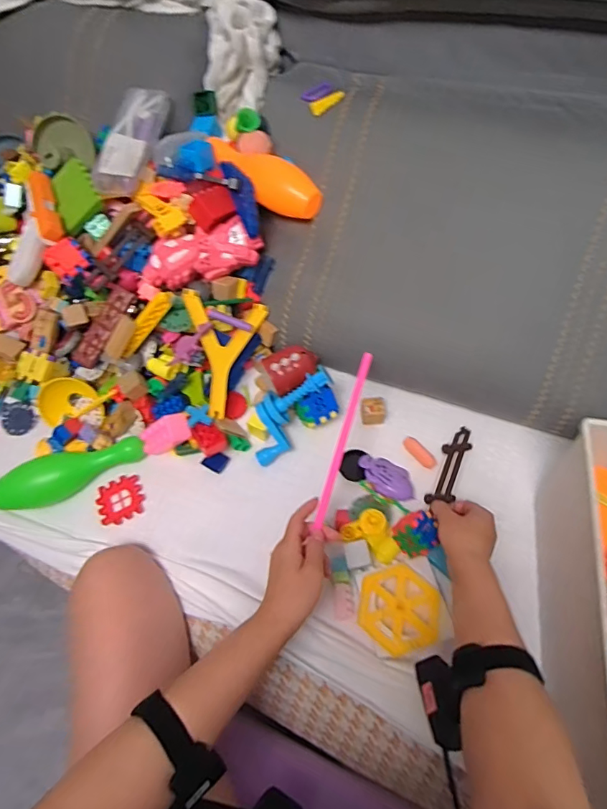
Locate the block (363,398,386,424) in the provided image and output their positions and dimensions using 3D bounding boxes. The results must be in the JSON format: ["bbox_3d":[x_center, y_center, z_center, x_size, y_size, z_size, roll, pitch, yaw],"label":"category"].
[{"bbox_3d":[0.104,0.009,0.699,0.037,0.027,0.033,0,62,3],"label":"block"}]

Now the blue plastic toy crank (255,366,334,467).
[{"bbox_3d":[-0.025,0.009,0.664,0.062,0.047,0.157,34,95,19],"label":"blue plastic toy crank"}]

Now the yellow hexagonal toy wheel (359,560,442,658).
[{"bbox_3d":[0.113,0.238,0.565,0.097,0.016,0.092,-18,63,-6],"label":"yellow hexagonal toy wheel"}]

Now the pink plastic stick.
[{"bbox_3d":[0.049,0.039,0.578,0.012,0.012,0.228,14,66,10],"label":"pink plastic stick"}]

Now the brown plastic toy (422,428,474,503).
[{"bbox_3d":[0.196,0.080,0.636,0.009,0.043,0.115,40,61,-19],"label":"brown plastic toy"}]

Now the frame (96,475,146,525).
[{"bbox_3d":[-0.252,0.132,0.663,0.062,0.005,0.060,-25,64,-10],"label":"frame"}]

